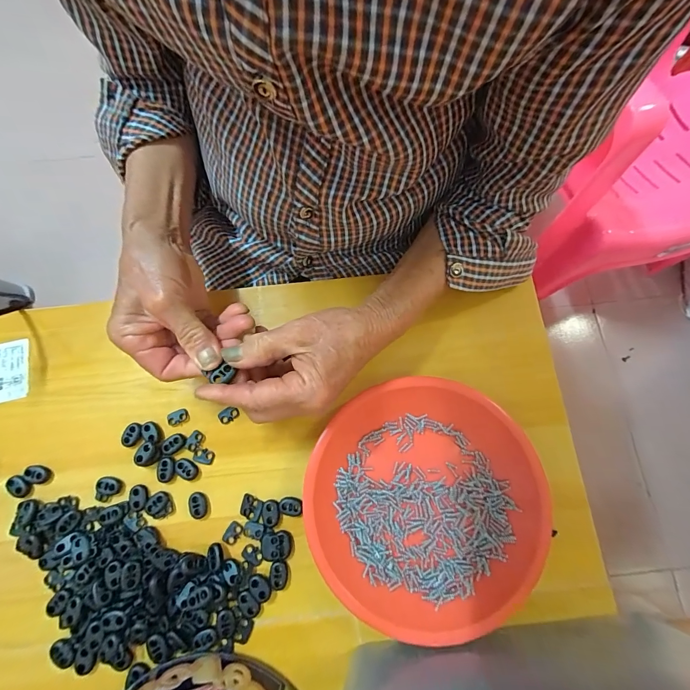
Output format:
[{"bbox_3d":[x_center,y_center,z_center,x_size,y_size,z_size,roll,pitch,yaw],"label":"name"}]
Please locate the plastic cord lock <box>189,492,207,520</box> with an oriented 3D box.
[{"bbox_3d":[-0.130,0.141,0.302,0.014,0.006,0.021,-16,74,-3],"label":"plastic cord lock"}]

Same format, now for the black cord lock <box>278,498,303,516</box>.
[{"bbox_3d":[-0.048,0.141,0.299,0.020,0.004,0.014,7,74,4],"label":"black cord lock"}]

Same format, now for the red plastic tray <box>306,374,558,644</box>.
[{"bbox_3d":[0.067,0.129,0.289,0.195,0.026,0.185,38,78,12],"label":"red plastic tray"}]

